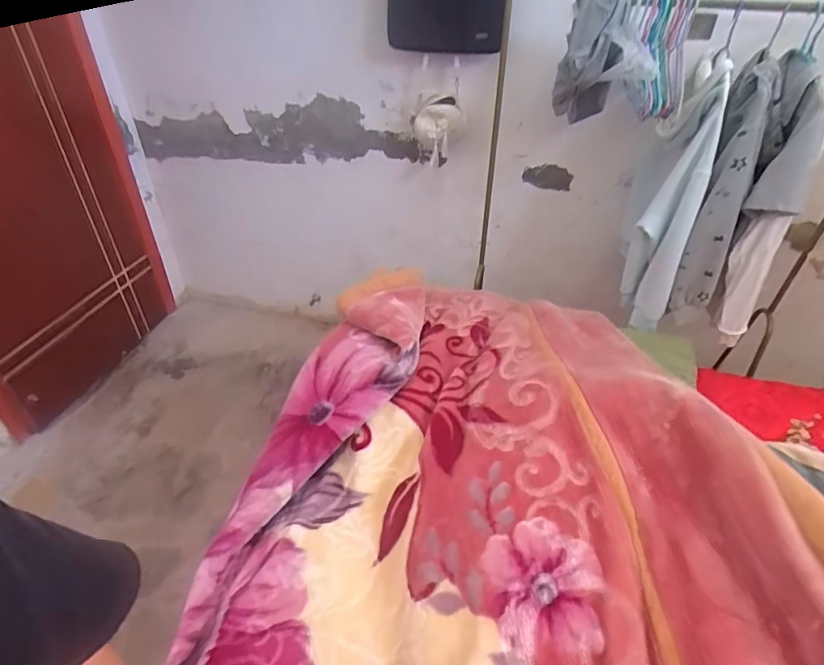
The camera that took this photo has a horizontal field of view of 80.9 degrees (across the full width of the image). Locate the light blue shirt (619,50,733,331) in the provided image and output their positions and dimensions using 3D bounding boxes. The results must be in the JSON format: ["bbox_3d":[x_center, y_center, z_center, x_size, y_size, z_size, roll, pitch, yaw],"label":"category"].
[{"bbox_3d":[0.720,-0.391,1.392,0.148,0.633,0.420,13,38,13],"label":"light blue shirt"}]

